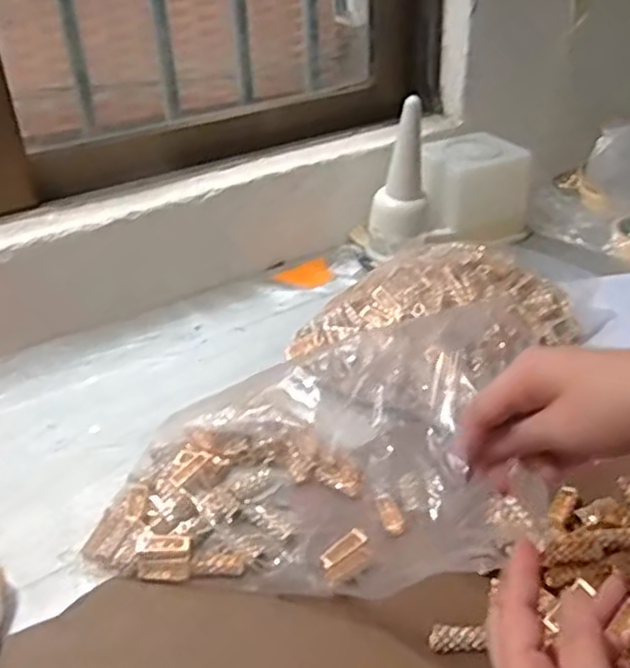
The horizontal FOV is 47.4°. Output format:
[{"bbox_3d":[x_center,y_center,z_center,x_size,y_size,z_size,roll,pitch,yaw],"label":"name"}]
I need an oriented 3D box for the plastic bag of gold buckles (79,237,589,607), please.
[{"bbox_3d":[0.041,0.045,0.601,0.308,0.083,0.378,8,35,15],"label":"plastic bag of gold buckles"}]

